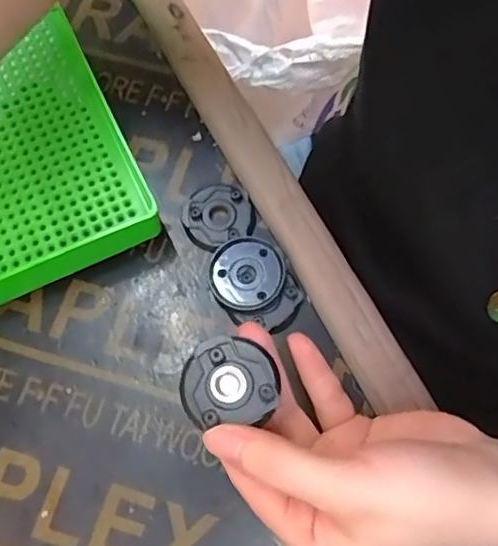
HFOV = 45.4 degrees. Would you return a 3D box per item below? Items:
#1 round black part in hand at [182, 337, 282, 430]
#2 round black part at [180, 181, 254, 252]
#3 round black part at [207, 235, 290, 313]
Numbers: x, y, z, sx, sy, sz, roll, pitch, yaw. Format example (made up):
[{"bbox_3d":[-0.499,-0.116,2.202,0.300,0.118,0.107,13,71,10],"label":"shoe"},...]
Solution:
[{"bbox_3d":[-0.009,0.046,0.253,0.039,0.005,0.037,1,70,-2],"label":"round black part in hand"},{"bbox_3d":[-0.018,-0.035,0.350,0.041,0.006,0.038,1,70,-2],"label":"round black part"},{"bbox_3d":[0.000,0.000,0.337,0.042,0.009,0.042,1,70,-2],"label":"round black part"}]

